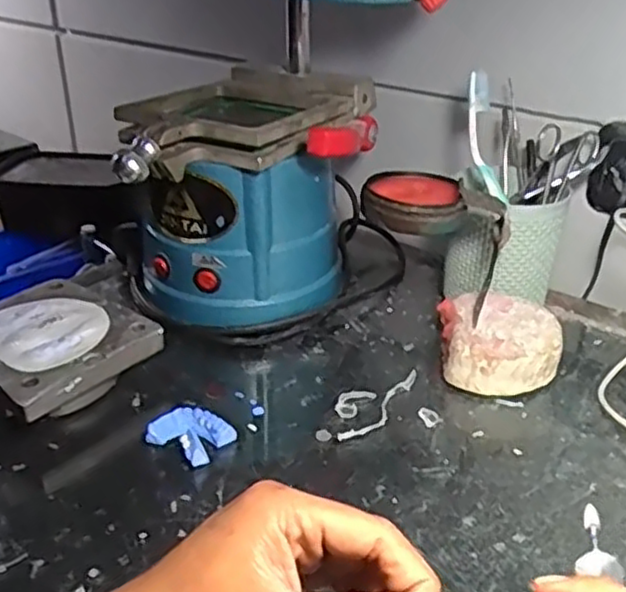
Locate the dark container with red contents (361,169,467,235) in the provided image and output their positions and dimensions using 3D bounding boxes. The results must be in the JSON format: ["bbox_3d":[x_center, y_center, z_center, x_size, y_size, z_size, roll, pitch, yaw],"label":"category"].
[{"bbox_3d":[0.070,-0.067,0.500,0.069,0.022,0.067,-1,29,2],"label":"dark container with red contents"}]

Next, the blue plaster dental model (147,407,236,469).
[{"bbox_3d":[-0.080,0.091,0.469,0.046,0.016,0.037,17,34,29],"label":"blue plaster dental model"}]

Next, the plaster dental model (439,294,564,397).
[{"bbox_3d":[0.140,0.037,0.538,0.085,0.041,0.085,1,30,3],"label":"plaster dental model"}]

